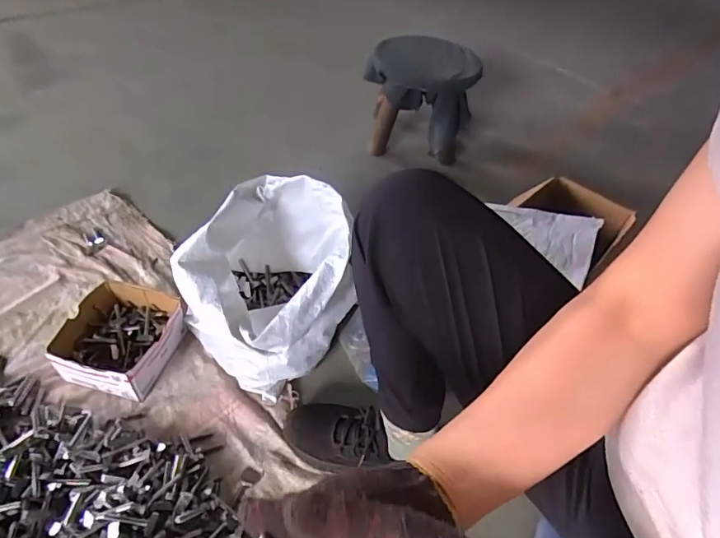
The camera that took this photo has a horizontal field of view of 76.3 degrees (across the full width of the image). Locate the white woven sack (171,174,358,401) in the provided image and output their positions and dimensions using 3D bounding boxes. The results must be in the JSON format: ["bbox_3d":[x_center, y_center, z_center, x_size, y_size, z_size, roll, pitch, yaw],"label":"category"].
[{"bbox_3d":[-0.131,0.035,0.675,0.215,0.254,0.227,23,50,15],"label":"white woven sack"}]

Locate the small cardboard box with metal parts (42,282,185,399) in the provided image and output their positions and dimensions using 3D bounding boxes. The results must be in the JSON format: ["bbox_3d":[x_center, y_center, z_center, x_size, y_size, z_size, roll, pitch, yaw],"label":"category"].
[{"bbox_3d":[-0.363,0.107,0.707,0.152,0.074,0.148,13,48,6],"label":"small cardboard box with metal parts"}]

